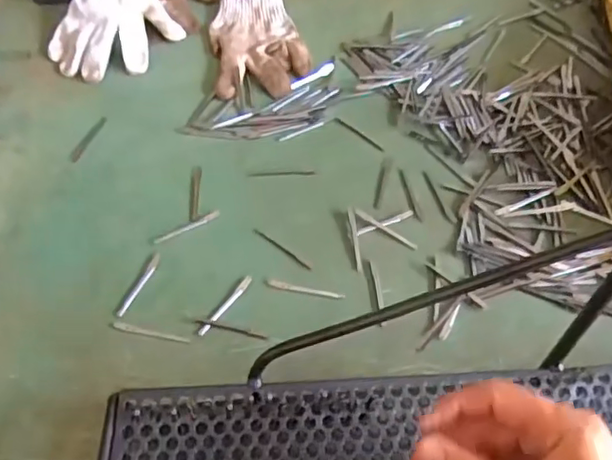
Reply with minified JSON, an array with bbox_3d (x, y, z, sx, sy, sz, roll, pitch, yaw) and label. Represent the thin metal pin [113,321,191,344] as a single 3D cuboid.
[{"bbox_3d":[-0.128,0.085,0.485,0.066,0.004,0.007,11,54,9],"label":"thin metal pin"}]

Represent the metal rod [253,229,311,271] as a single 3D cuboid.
[{"bbox_3d":[-0.022,0.017,0.538,0.070,0.004,0.005,35,61,24],"label":"metal rod"}]

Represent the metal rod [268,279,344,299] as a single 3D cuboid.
[{"bbox_3d":[-0.001,0.052,0.508,0.066,0.004,0.008,12,54,10],"label":"metal rod"}]

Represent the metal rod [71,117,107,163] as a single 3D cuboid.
[{"bbox_3d":[-0.229,-0.096,0.619,0.011,0.005,0.070,11,54,9],"label":"metal rod"}]

